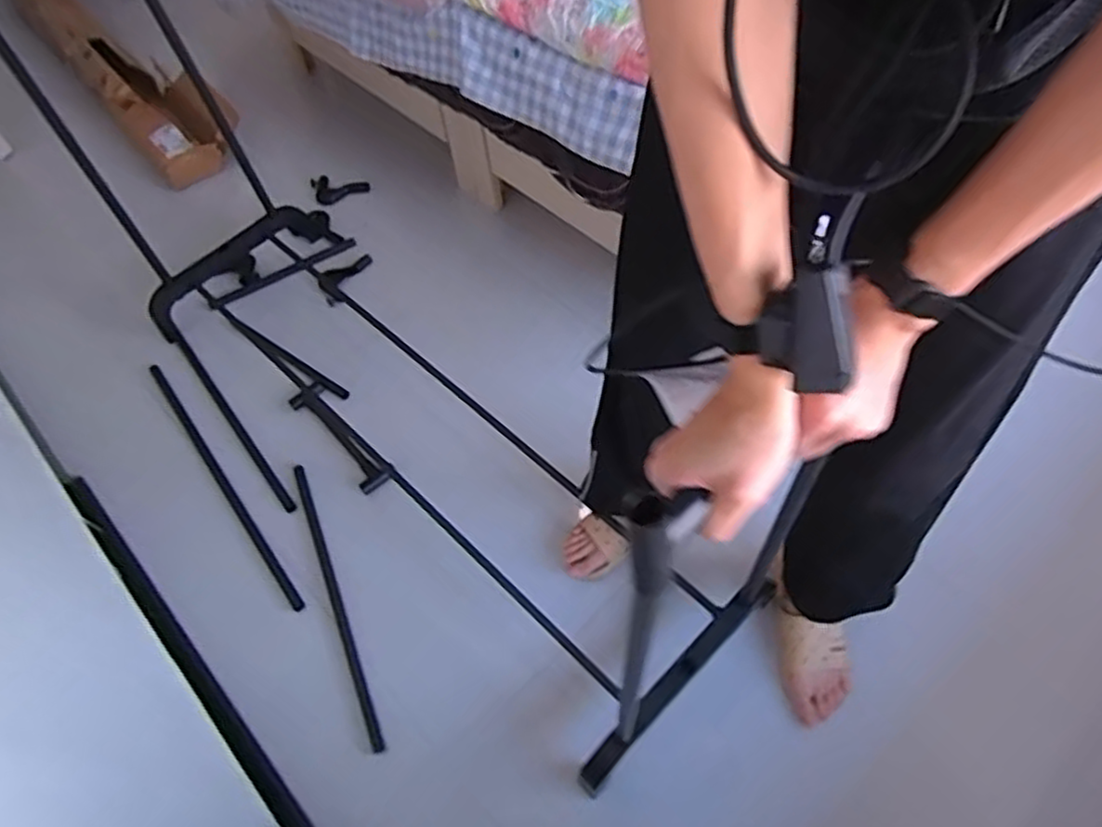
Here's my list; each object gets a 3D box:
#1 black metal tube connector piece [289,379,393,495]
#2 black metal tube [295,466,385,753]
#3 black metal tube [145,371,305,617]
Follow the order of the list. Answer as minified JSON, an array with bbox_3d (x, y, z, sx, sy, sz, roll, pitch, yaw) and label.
[{"bbox_3d":[-0.435,0.044,1.487,0.074,0.025,0.309,-38,63,-18],"label":"black metal tube connector piece"},{"bbox_3d":[-0.393,0.332,1.316,0.021,0.021,0.565,-22,59,-10],"label":"black metal tube"},{"bbox_3d":[-0.675,0.127,1.462,0.024,0.019,0.688,-35,62,-17],"label":"black metal tube"}]

